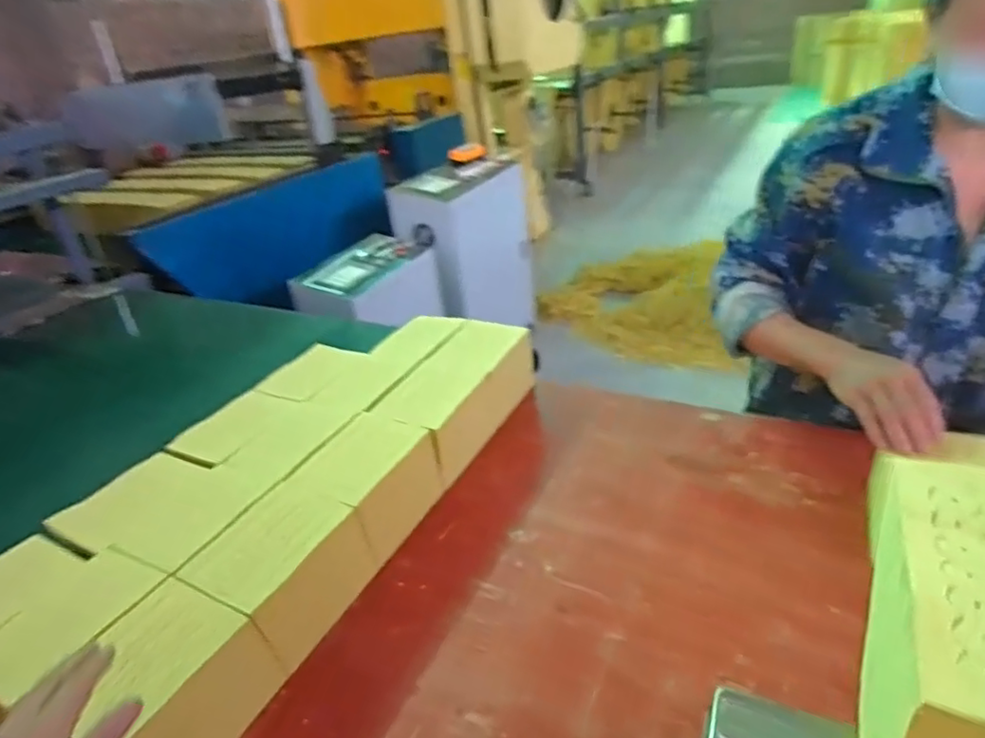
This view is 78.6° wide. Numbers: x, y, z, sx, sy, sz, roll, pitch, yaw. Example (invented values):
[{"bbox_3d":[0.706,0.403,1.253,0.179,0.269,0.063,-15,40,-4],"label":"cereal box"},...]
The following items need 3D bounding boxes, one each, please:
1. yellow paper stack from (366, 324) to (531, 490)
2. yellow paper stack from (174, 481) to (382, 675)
[{"bbox_3d":[-0.050,0.044,0.998,0.122,0.121,0.322,10,34,28],"label":"yellow paper stack"},{"bbox_3d":[-0.238,0.237,0.705,0.120,0.120,0.171,9,34,27],"label":"yellow paper stack"}]

